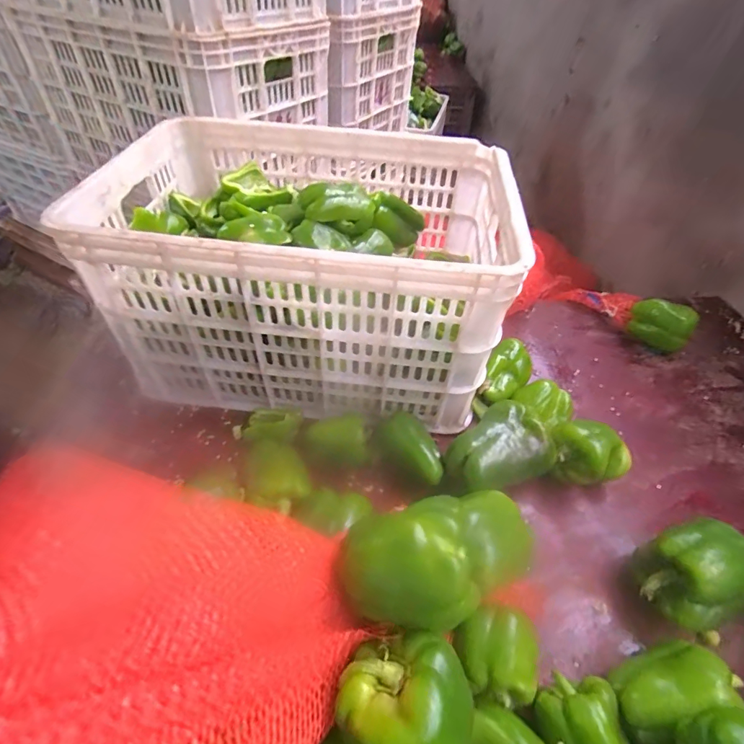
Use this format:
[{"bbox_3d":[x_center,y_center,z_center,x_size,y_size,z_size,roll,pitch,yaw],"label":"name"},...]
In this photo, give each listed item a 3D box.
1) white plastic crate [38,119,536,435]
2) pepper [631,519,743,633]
[{"bbox_3d":[-0.081,-0.157,0.634,0.497,0.270,0.358,7,48,4],"label":"white plastic crate"},{"bbox_3d":[0.352,0.220,0.459,0.125,0.092,0.087,-13,50,-13],"label":"pepper"}]

